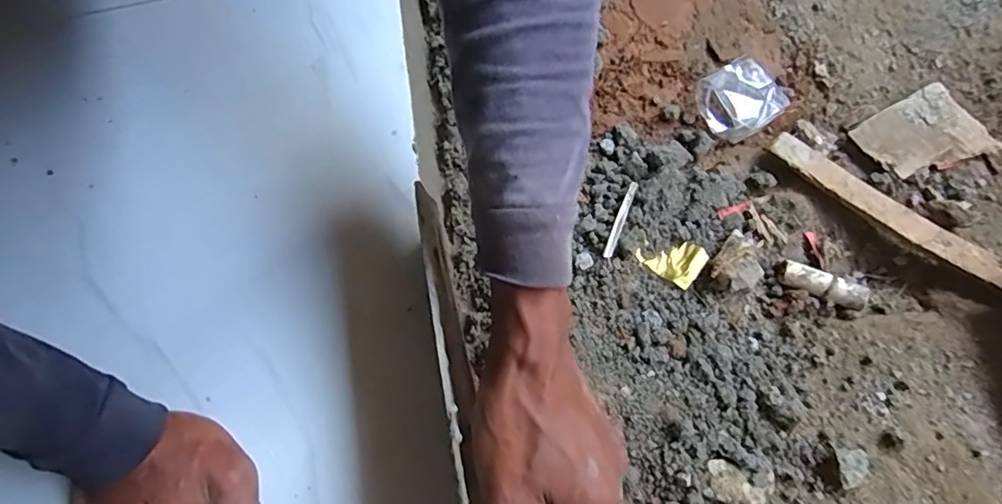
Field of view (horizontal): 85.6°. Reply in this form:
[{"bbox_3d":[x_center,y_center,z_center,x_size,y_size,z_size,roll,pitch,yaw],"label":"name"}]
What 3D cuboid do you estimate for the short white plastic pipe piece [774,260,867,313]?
[{"bbox_3d":[0.254,0.027,0.429,0.064,0.016,0.022,21,75,7],"label":"short white plastic pipe piece"}]

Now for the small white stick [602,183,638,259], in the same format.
[{"bbox_3d":[0.102,-0.028,0.462,0.007,0.011,0.068,20,78,11],"label":"small white stick"}]

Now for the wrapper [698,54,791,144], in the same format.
[{"bbox_3d":[0.216,-0.141,0.485,0.072,0.015,0.064,-35,75,-4],"label":"wrapper"}]

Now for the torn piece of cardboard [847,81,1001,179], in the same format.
[{"bbox_3d":[0.366,-0.088,0.450,0.089,0.007,0.104,-35,68,-3],"label":"torn piece of cardboard"}]

